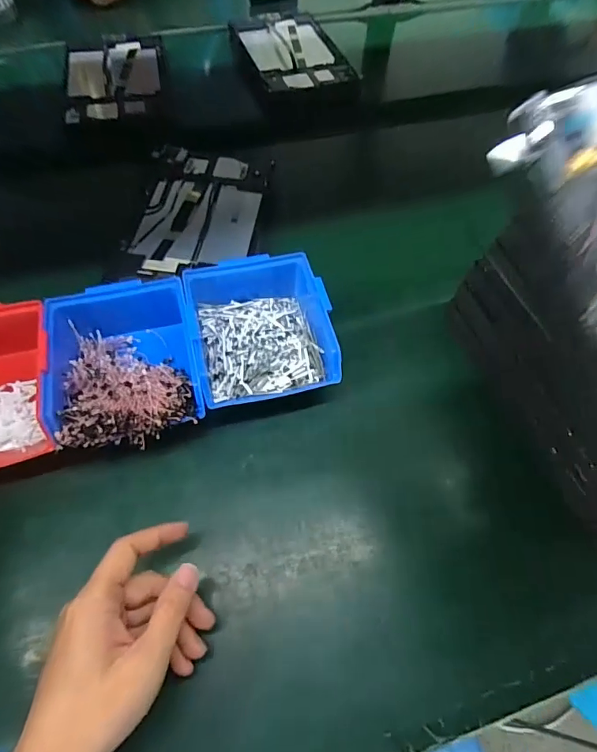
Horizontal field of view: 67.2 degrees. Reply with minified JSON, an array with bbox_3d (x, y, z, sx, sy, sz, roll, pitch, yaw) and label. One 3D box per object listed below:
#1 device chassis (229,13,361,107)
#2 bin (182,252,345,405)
[{"bbox_3d":[-0.013,-0.530,0.737,0.161,0.020,0.236,-18,61,-13],"label":"device chassis"},{"bbox_3d":[-0.037,-0.047,0.431,0.126,0.060,0.150,-12,64,-8],"label":"bin"}]

